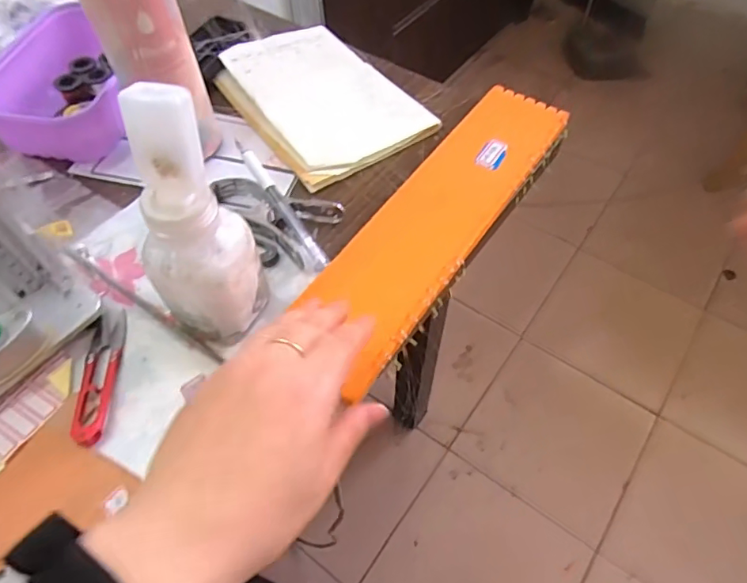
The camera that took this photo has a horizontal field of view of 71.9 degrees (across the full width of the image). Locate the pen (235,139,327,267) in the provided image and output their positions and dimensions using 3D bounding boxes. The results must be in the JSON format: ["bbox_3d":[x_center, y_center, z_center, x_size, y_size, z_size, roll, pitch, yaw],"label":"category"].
[{"bbox_3d":[-0.076,-0.073,0.422,0.012,0.010,0.134,-32,79,-19],"label":"pen"}]

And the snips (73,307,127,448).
[{"bbox_3d":[-0.193,0.057,0.362,0.023,0.008,0.102,-6,56,-3],"label":"snips"}]

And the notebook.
[{"bbox_3d":[-0.052,-0.196,0.516,0.146,0.024,0.210,-31,61,-18],"label":"notebook"}]

